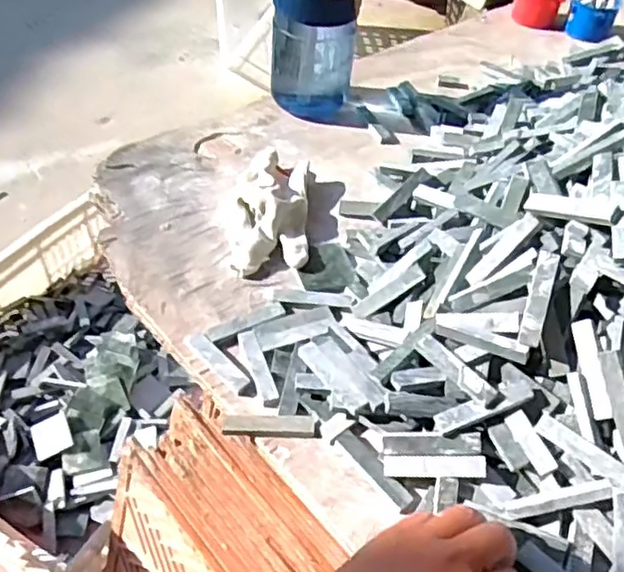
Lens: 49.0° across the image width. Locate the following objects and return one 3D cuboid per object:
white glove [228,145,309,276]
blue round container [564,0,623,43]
[{"bbox_3d":[-0.036,-0.067,0.583,0.064,0.034,0.128,3,48,-3],"label":"white glove"},{"bbox_3d":[0.338,-0.328,0.824,0.057,0.037,0.045,18,55,14],"label":"blue round container"}]

